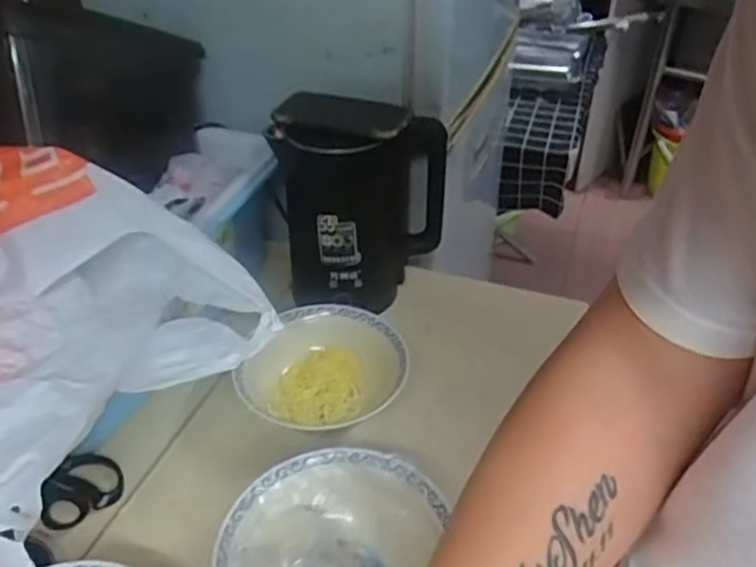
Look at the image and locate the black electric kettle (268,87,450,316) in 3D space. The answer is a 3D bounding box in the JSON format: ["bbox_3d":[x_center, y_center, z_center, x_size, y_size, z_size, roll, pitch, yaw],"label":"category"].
[{"bbox_3d":[-0.023,-0.116,0.861,0.179,0.242,0.156,-19,41,-24],"label":"black electric kettle"}]

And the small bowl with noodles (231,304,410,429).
[{"bbox_3d":[-0.068,0.092,0.746,0.175,0.063,0.150,-12,39,-16],"label":"small bowl with noodles"}]

